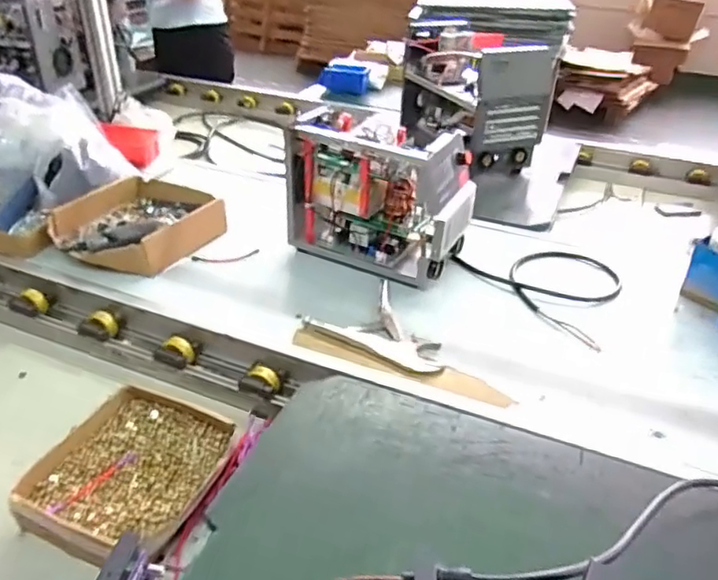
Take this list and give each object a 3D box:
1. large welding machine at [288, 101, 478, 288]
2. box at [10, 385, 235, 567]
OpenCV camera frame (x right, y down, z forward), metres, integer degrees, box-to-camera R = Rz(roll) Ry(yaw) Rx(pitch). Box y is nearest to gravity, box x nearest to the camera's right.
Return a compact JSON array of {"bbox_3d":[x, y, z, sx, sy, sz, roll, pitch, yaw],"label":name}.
[{"bbox_3d":[0.031,-0.151,1.004,0.291,0.226,0.123,17,36,21],"label":"large welding machine"},{"bbox_3d":[-0.282,0.226,0.735,0.205,0.044,0.217,12,35,15],"label":"box"}]

